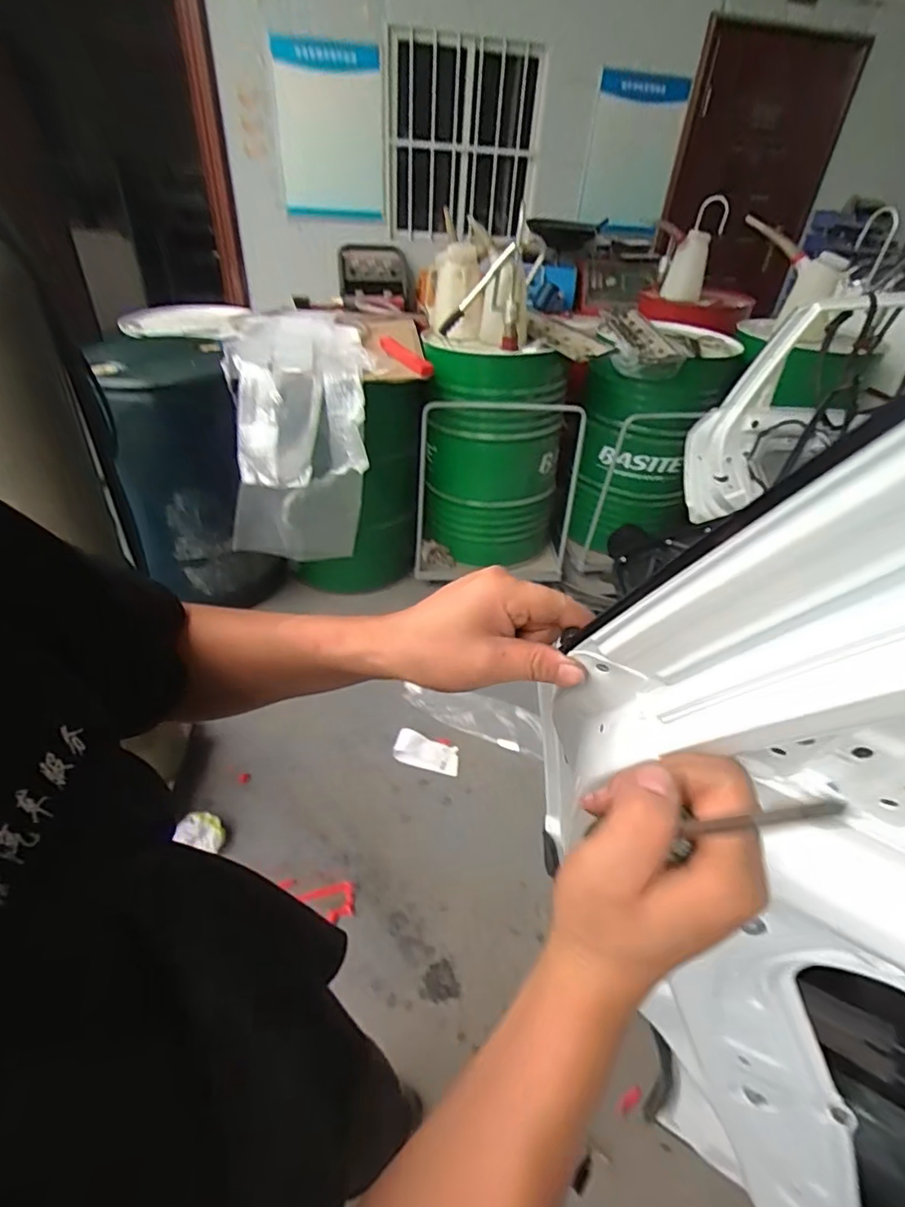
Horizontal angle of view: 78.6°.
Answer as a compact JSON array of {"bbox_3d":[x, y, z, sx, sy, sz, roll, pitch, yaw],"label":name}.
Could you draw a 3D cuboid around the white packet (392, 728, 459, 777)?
[{"bbox_3d":[-0.079,0.463,1.711,0.205,0.016,0.109,20,46,6],"label":"white packet"}]

